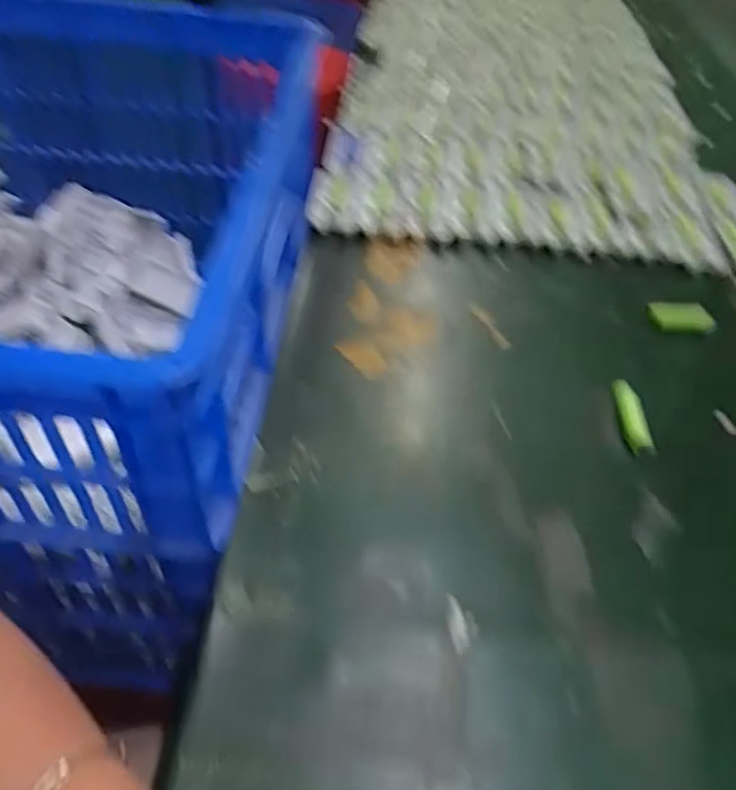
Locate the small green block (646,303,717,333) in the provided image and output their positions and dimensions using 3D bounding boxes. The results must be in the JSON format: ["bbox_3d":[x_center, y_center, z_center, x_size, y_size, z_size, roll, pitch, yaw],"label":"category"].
[{"bbox_3d":[0.267,-0.067,0.538,0.057,0.010,0.028,5,49,-4],"label":"small green block"}]

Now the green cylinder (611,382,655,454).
[{"bbox_3d":[0.187,0.013,0.451,0.019,0.019,0.060,-1,50,-9],"label":"green cylinder"}]

